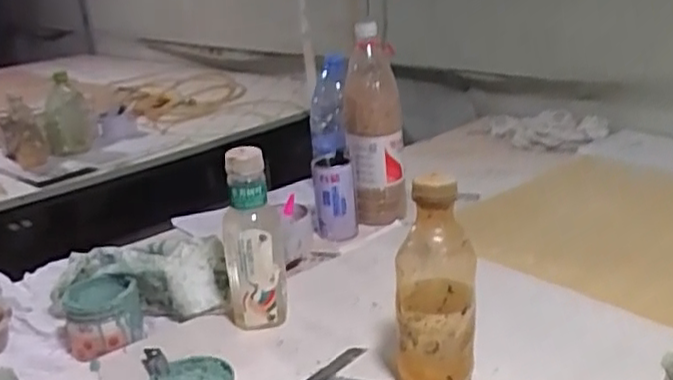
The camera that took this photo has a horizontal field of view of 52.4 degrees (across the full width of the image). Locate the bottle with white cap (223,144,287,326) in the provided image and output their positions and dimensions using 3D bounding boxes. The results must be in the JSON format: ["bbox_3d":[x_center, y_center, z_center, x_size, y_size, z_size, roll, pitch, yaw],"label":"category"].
[{"bbox_3d":[-0.099,0.067,0.788,0.067,0.227,0.059,-9,21,-12],"label":"bottle with white cap"}]

